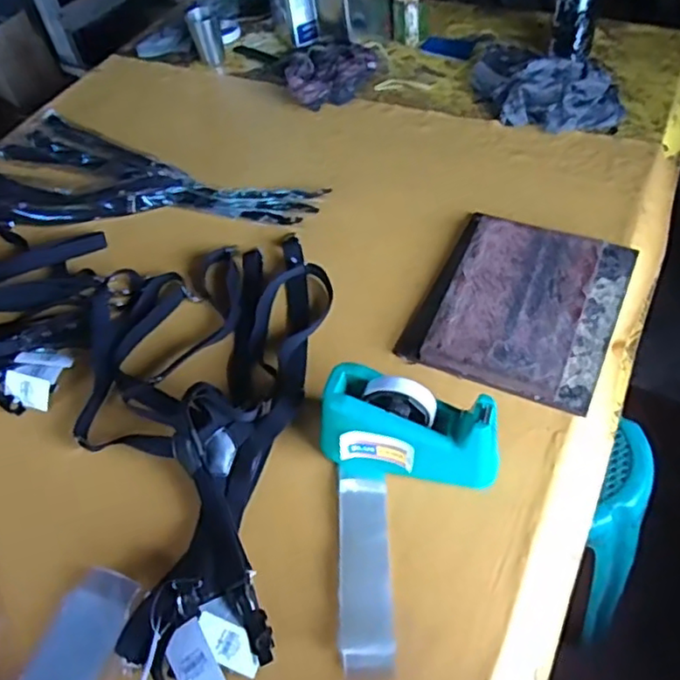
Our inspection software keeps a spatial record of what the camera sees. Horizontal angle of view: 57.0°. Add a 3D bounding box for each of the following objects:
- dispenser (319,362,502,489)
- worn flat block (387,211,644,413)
[{"bbox_3d":[0.080,0.101,0.708,0.203,0.107,0.086,12,55,13],"label":"dispenser"},{"bbox_3d":[0.248,-0.053,0.862,0.245,0.042,0.282,20,57,18],"label":"worn flat block"}]

